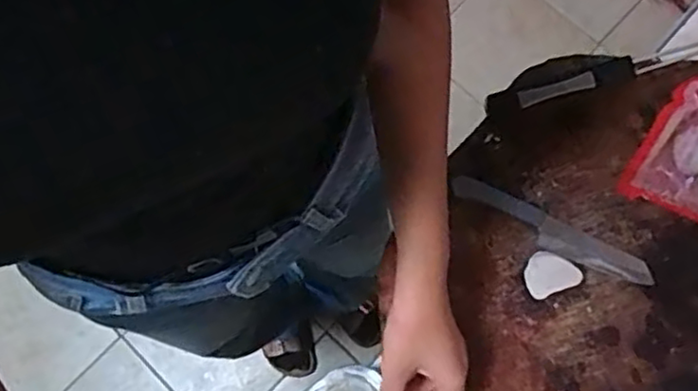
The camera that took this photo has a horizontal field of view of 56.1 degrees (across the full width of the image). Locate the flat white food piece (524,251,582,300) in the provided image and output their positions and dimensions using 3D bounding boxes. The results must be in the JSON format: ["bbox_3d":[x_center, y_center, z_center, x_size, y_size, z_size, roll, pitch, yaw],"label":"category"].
[{"bbox_3d":[0.166,0.063,0.540,0.044,0.009,0.034,-21,75,-4],"label":"flat white food piece"}]

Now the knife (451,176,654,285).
[{"bbox_3d":[0.169,0.031,0.554,0.177,0.011,0.028,27,77,9],"label":"knife"}]

